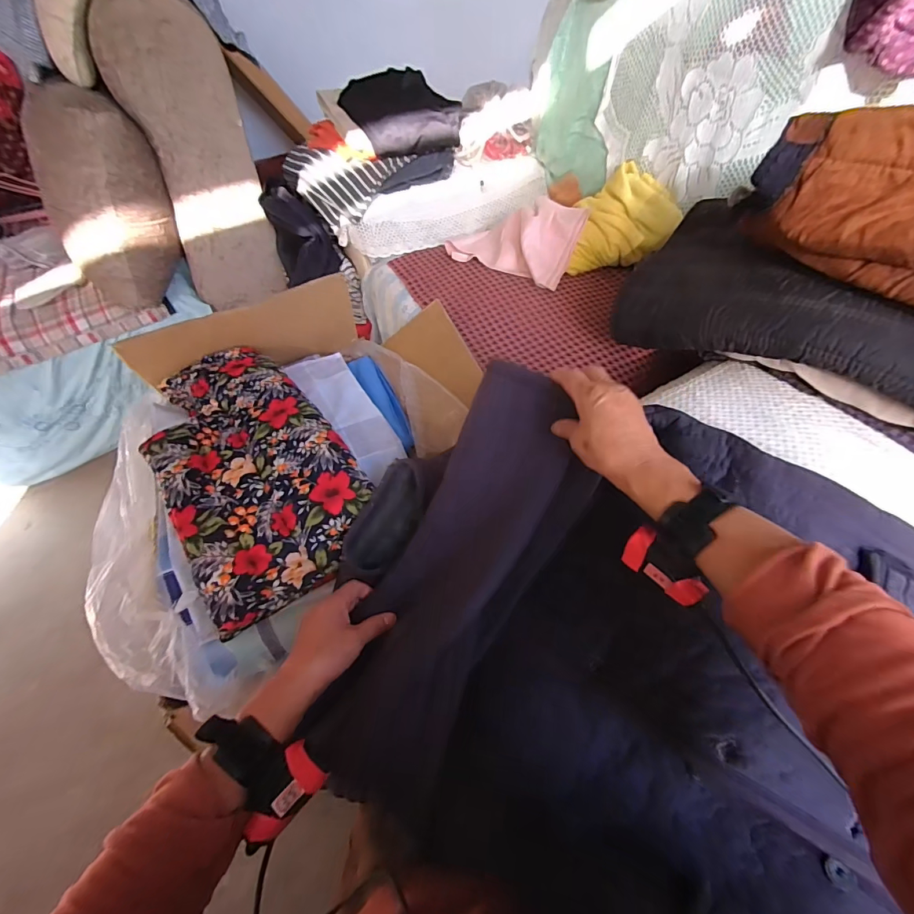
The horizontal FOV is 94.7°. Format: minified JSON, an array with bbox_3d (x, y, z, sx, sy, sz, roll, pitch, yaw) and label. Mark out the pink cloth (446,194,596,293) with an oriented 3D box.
[{"bbox_3d":[0.113,-0.466,0.885,0.273,0.082,0.178,23,58,18],"label":"pink cloth"}]

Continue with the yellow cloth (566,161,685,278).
[{"bbox_3d":[0.321,-0.486,0.845,0.206,0.058,0.188,-9,82,21],"label":"yellow cloth"}]

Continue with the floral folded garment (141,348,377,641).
[{"bbox_3d":[-0.281,-0.017,0.582,0.213,0.080,0.461,-28,57,-17],"label":"floral folded garment"}]

